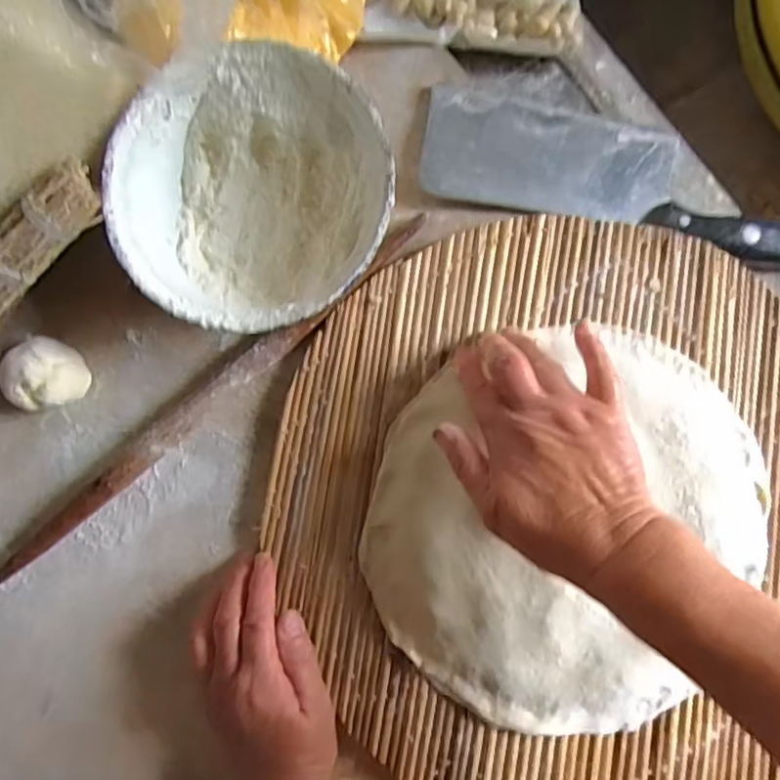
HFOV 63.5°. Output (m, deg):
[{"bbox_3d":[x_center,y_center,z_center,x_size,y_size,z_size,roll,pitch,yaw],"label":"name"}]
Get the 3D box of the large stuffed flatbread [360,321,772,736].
[{"bbox_3d":[0.107,0.084,0.396,0.232,0.024,0.253,0,89,5],"label":"large stuffed flatbread"}]

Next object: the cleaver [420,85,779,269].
[{"bbox_3d":[0.160,-0.146,0.428,0.276,0.024,0.078,12,90,5],"label":"cleaver"}]

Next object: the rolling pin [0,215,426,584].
[{"bbox_3d":[-0.130,0.013,0.427,0.384,0.022,0.020,-38,86,3],"label":"rolling pin"}]

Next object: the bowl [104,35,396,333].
[{"bbox_3d":[-0.085,-0.124,0.407,0.167,0.054,0.166,0,89,5],"label":"bowl"}]

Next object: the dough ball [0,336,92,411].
[{"bbox_3d":[-0.233,-0.009,0.427,0.039,0.043,0.043,40,92,5],"label":"dough ball"}]

